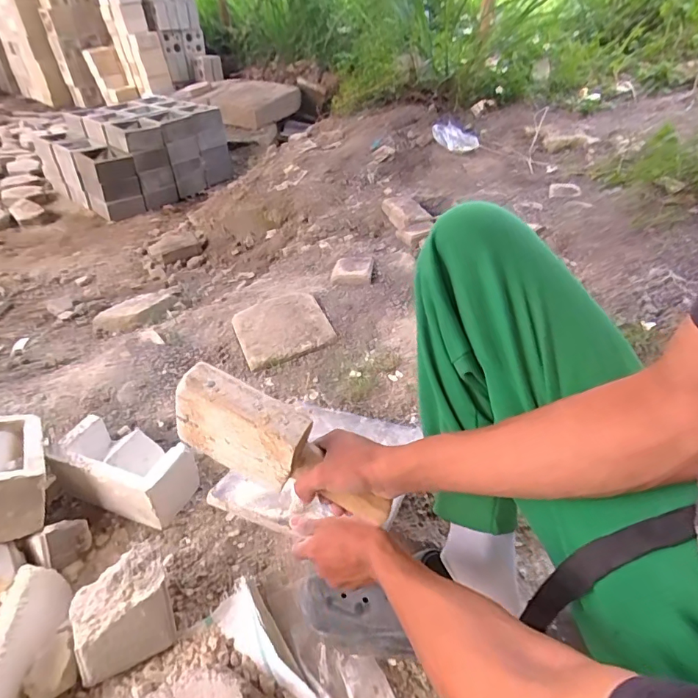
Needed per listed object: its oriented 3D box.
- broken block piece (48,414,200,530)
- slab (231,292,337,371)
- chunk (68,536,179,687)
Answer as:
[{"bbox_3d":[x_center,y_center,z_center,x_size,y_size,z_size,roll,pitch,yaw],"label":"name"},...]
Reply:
[{"bbox_3d":[-0.365,0.201,0.736,0.199,0.108,0.103,12,36,17],"label":"broken block piece"},{"bbox_3d":[-0.155,-0.057,1.019,0.200,0.041,0.198,-17,41,-20],"label":"slab"},{"bbox_3d":[-0.278,0.323,0.554,0.112,0.083,0.097,-18,38,-25],"label":"chunk"}]

